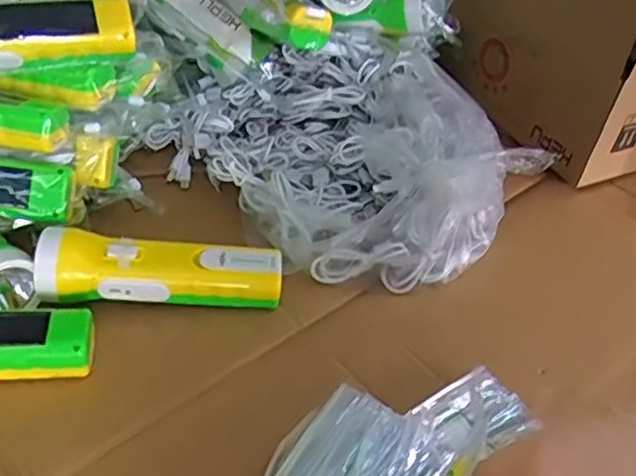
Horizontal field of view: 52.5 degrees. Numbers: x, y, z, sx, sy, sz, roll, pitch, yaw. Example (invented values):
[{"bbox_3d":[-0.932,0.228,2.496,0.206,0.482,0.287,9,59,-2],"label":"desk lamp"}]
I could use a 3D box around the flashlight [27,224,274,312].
[{"bbox_3d":[-0.109,0.026,0.459,0.162,0.051,0.041,0,42,-6],"label":"flashlight"}]

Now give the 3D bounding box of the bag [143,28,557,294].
[{"bbox_3d":[0.017,-0.082,0.557,0.203,0.096,0.292,-29,52,-33],"label":"bag"}]

